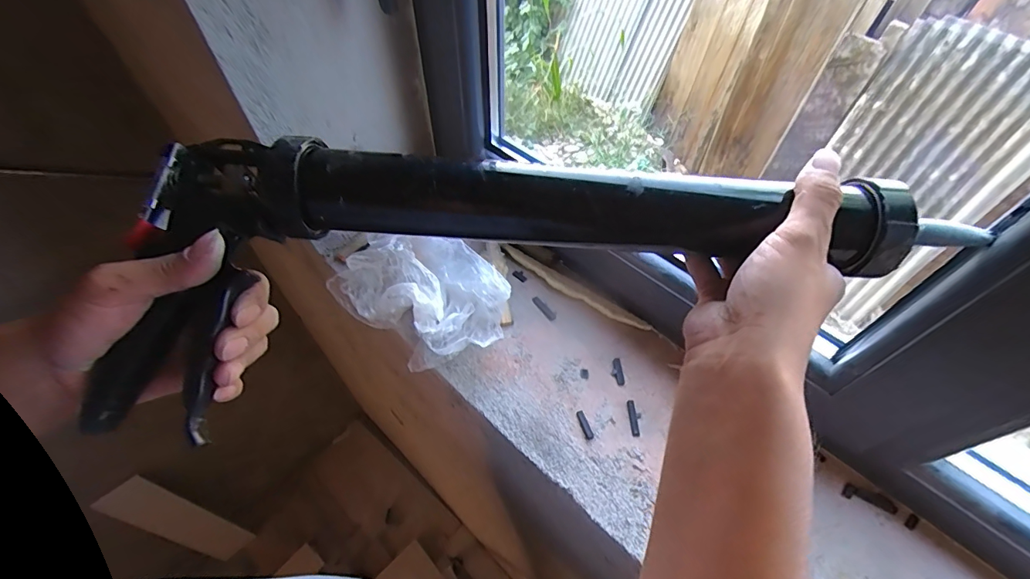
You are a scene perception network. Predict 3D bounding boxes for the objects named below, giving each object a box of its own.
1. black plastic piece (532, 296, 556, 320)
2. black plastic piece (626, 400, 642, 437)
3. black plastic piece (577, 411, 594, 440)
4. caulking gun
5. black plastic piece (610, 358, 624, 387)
[{"bbox_3d":[0.040,0.026,0.600,0.013,0.004,0.044,-31,60,-21],"label":"black plastic piece"},{"bbox_3d":[0.138,0.148,0.508,0.014,0.004,0.041,-2,54,-2],"label":"black plastic piece"},{"bbox_3d":[0.079,0.153,0.499,0.009,0.004,0.034,-15,56,-11],"label":"black plastic piece"},{"bbox_3d":[-0.003,-0.022,0.272,0.496,0.086,0.152,-4,54,1],"label":"caulking gun"},{"bbox_3d":[0.125,0.101,0.541,0.014,0.004,0.035,-5,54,-4],"label":"black plastic piece"}]

